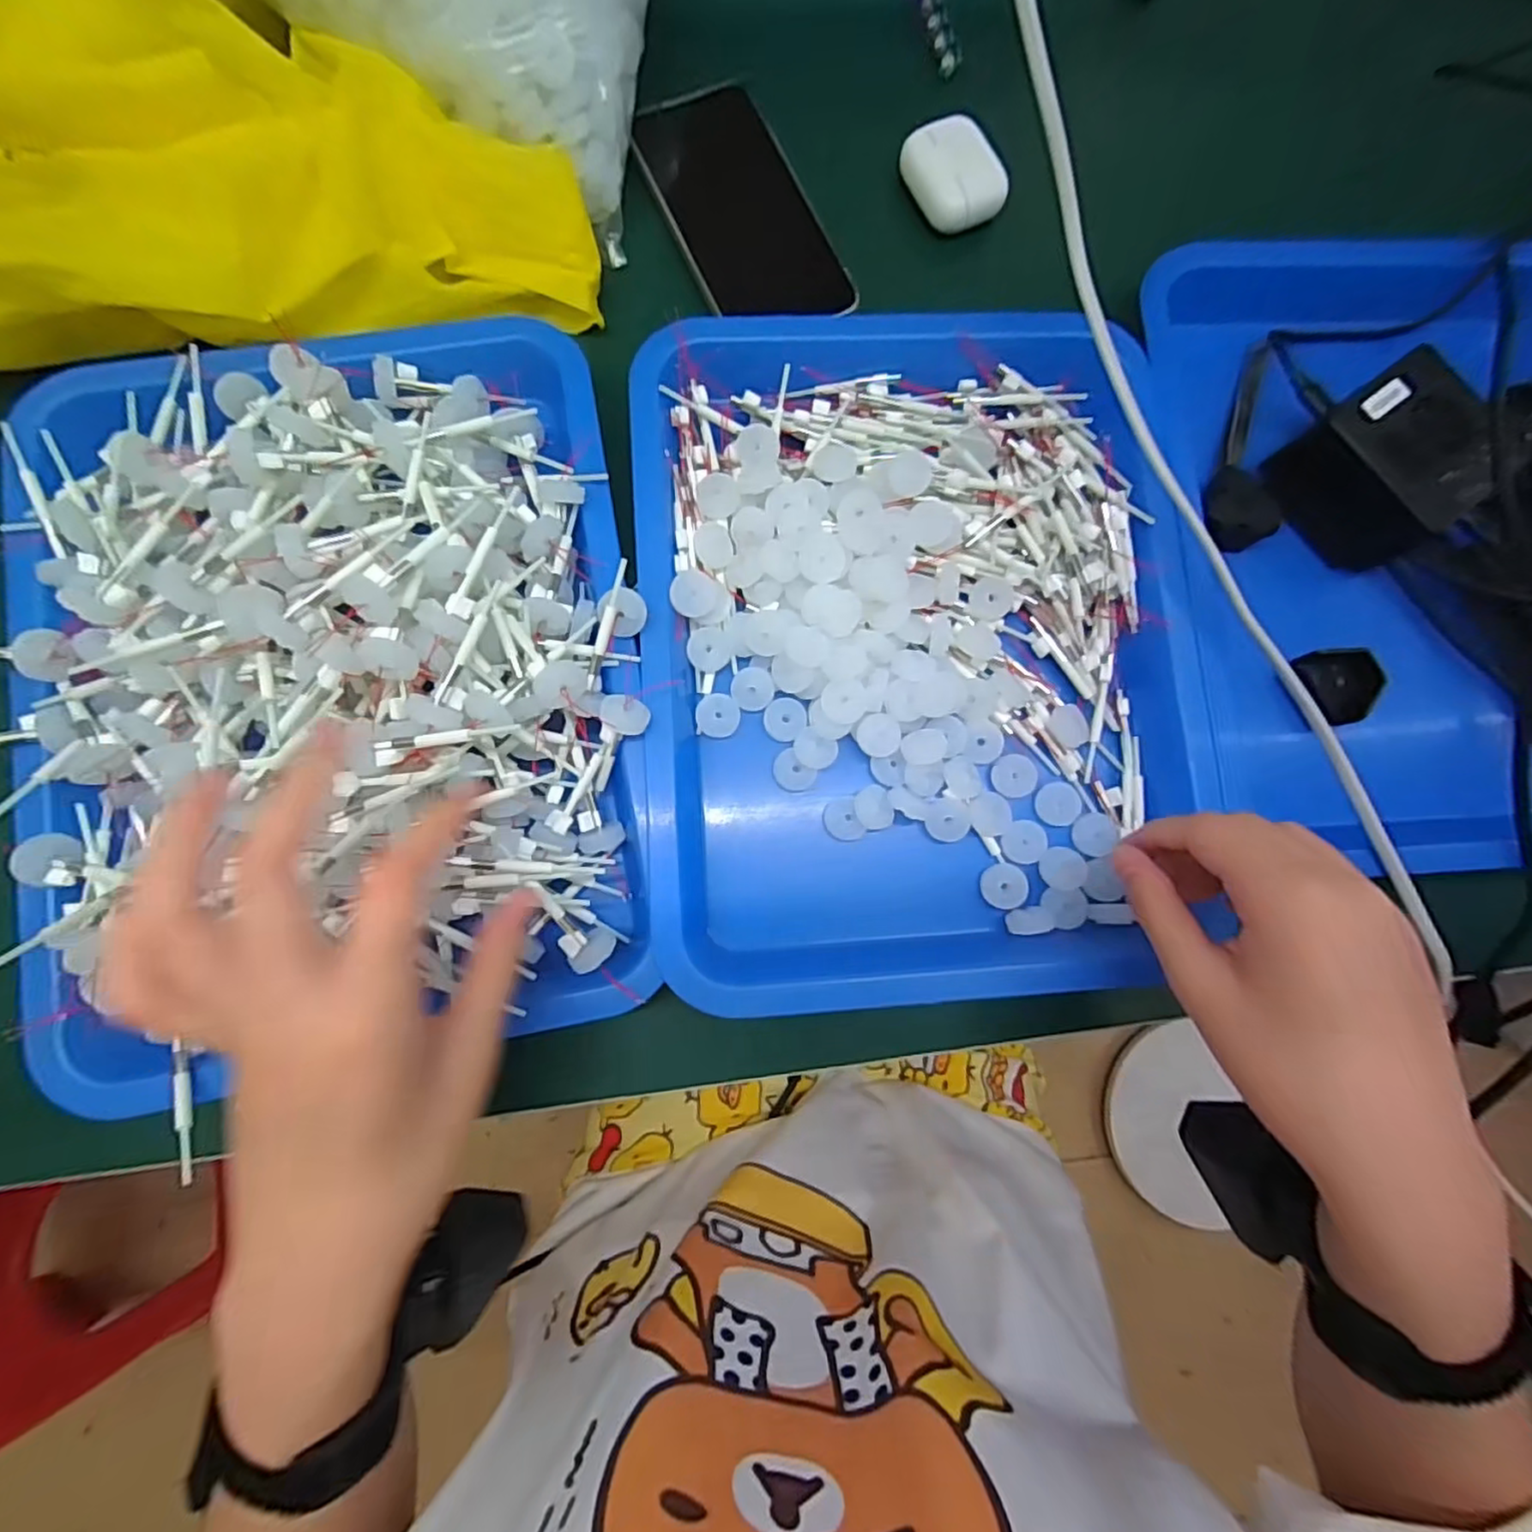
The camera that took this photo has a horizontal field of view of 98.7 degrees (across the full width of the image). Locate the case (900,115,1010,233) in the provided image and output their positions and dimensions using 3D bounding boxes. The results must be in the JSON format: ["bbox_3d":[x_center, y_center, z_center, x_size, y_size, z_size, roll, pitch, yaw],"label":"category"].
[{"bbox_3d":[0.103,-0.325,0.361,0.045,0.023,0.055,-28,85,-6],"label":"case"}]

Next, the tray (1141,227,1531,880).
[{"bbox_3d":[0.324,-0.115,0.338,0.250,0.073,0.328,-3,82,-3],"label":"tray"}]

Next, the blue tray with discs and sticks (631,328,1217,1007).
[{"bbox_3d":[0.070,-0.055,0.318,0.252,0.036,0.330,-4,83,-4],"label":"blue tray with discs and sticks"}]

